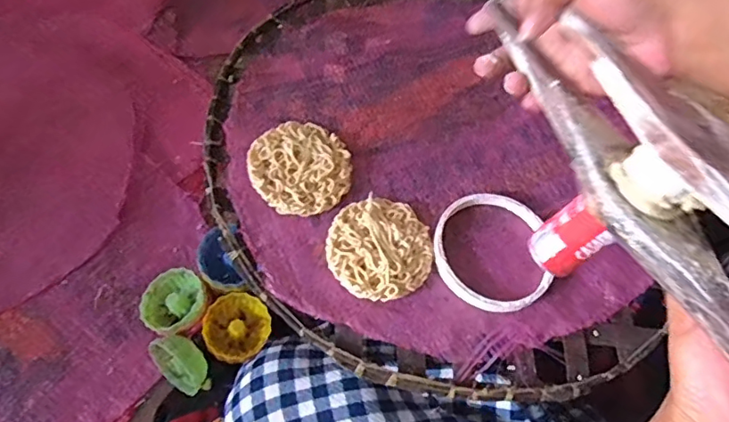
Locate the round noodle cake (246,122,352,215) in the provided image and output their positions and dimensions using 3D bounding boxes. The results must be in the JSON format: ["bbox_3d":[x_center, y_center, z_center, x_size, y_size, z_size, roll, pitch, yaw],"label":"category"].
[{"bbox_3d":[-0.047,-0.033,0.392,0.071,0.013,0.073,3,60,-5],"label":"round noodle cake"}]

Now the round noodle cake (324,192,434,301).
[{"bbox_3d":[0.011,0.024,0.371,0.072,0.013,0.073,3,60,-5],"label":"round noodle cake"}]

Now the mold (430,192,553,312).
[{"bbox_3d":[0.090,0.028,0.380,0.082,0.018,0.089,3,60,-5],"label":"mold"}]

